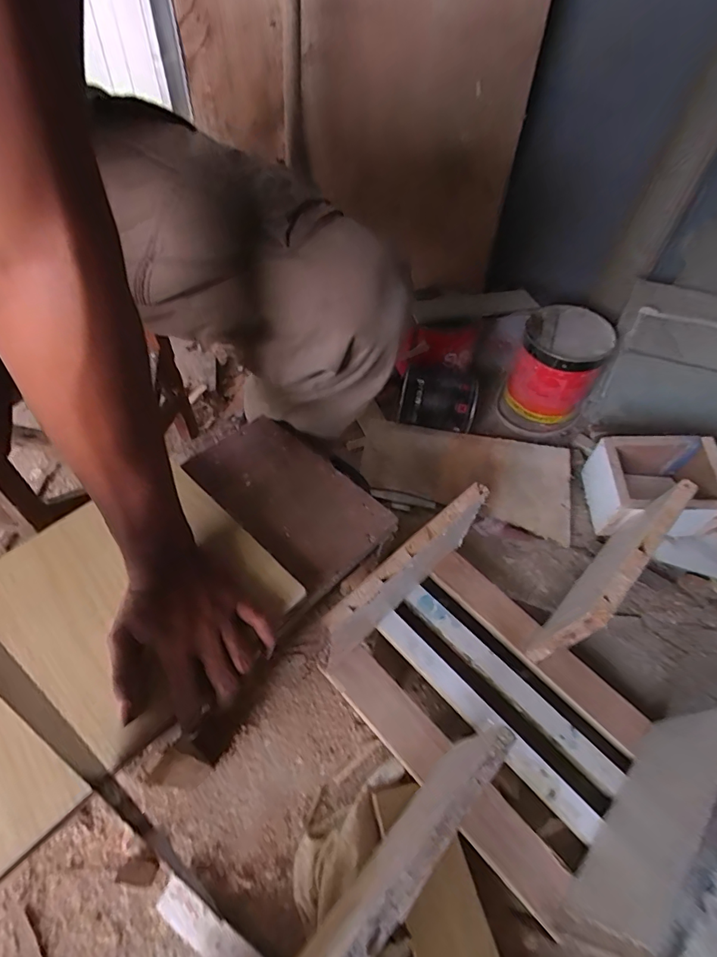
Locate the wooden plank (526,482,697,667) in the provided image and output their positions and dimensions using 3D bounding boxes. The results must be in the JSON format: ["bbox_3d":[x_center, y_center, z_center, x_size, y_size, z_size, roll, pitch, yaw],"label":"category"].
[{"bbox_3d":[0.315,0.116,0.587,0.264,0.171,0.021,-36,71,-30],"label":"wooden plank"}]

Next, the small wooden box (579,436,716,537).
[{"bbox_3d":[0.452,0.014,0.716,0.163,0.118,0.138,2,51,1],"label":"small wooden box"}]

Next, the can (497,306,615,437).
[{"bbox_3d":[0.358,-0.197,0.860,0.146,0.180,0.146,0,51,-1],"label":"can"}]

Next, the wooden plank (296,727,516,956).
[{"bbox_3d":[0.034,0.282,0.346,0.038,0.031,0.235,38,59,23],"label":"wooden plank"}]

